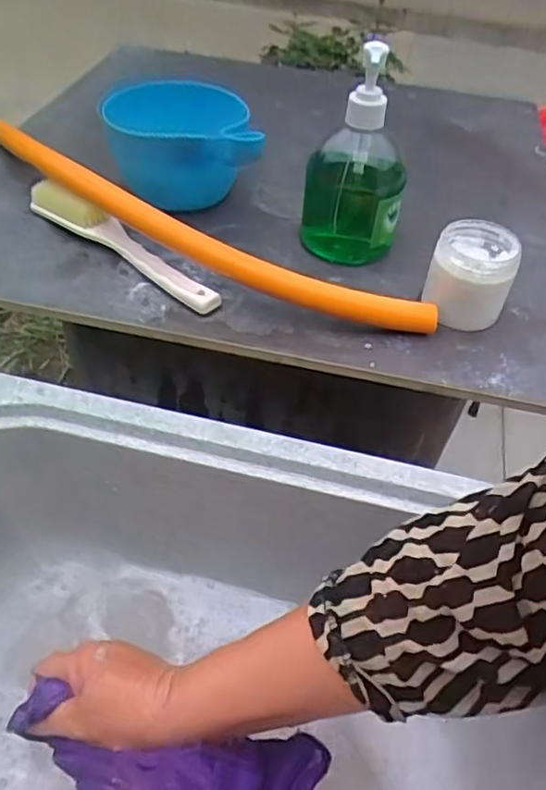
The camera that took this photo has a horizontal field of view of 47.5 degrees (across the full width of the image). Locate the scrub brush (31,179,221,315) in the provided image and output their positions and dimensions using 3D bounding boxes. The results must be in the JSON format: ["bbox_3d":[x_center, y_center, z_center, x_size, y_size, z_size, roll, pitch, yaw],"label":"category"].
[{"bbox_3d":[-0.132,-0.132,0.530,0.225,0.031,0.027,33,50,23],"label":"scrub brush"}]

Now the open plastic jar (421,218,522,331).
[{"bbox_3d":[0.159,-0.098,0.499,0.062,0.065,0.066,2,48,-2],"label":"open plastic jar"}]

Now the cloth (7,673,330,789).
[{"bbox_3d":[-0.065,0.207,0.346,0.186,0.059,0.070,9,48,3],"label":"cloth"}]

